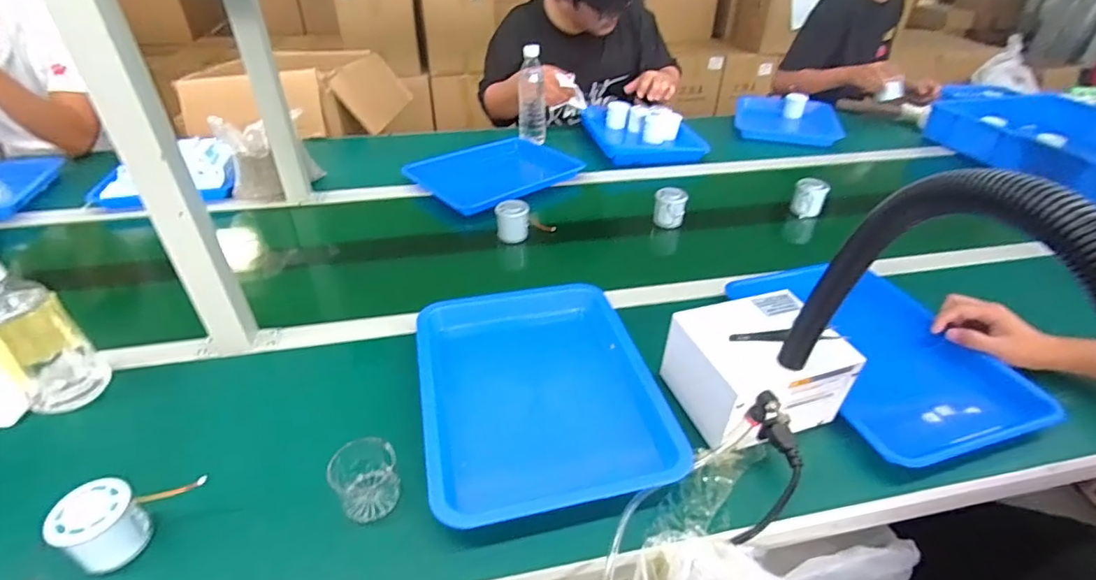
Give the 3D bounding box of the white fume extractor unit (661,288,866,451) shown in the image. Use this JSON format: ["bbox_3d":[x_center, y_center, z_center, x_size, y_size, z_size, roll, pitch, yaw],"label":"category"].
[{"bbox_3d":[0.235,0.090,0.591,0.159,0.112,0.135,-13,39,-18],"label":"white fume extractor unit"}]

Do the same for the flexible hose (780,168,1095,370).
[{"bbox_3d":[0.285,0.045,0.346,0.044,0.232,0.291,-9,38,-13],"label":"flexible hose"}]

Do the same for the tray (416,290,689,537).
[{"bbox_3d":[-0.015,0.111,0.613,0.260,0.045,0.303,-8,37,-12],"label":"tray"}]

